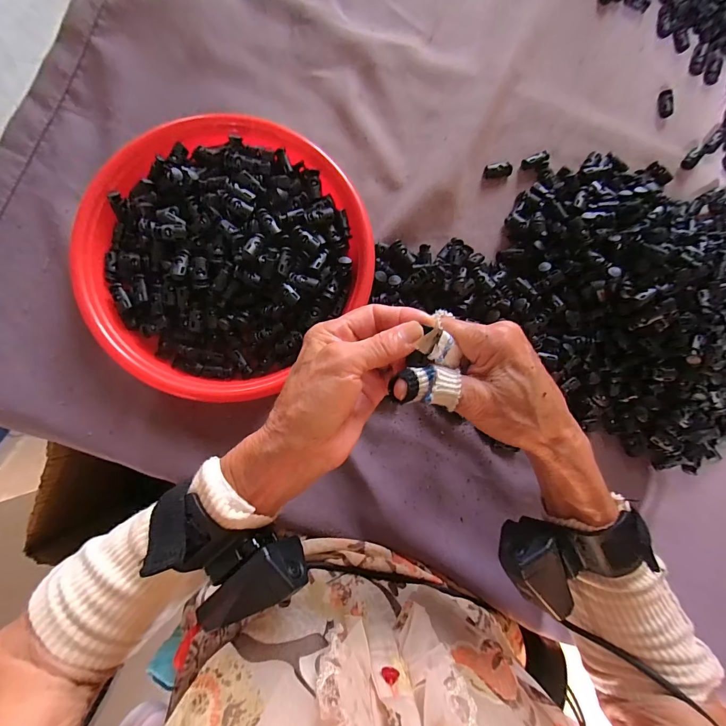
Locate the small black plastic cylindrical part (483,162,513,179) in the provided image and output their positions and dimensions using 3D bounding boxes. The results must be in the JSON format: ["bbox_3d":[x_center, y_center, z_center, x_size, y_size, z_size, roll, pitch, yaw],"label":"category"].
[{"bbox_3d":[0.142,-0.200,0.368,0.033,0.009,0.014,-17,87,-6],"label":"small black plastic cylindrical part"}]

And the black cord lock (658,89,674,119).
[{"bbox_3d":[0.335,-0.288,0.394,0.015,0.008,0.030,6,85,-4],"label":"black cord lock"}]

